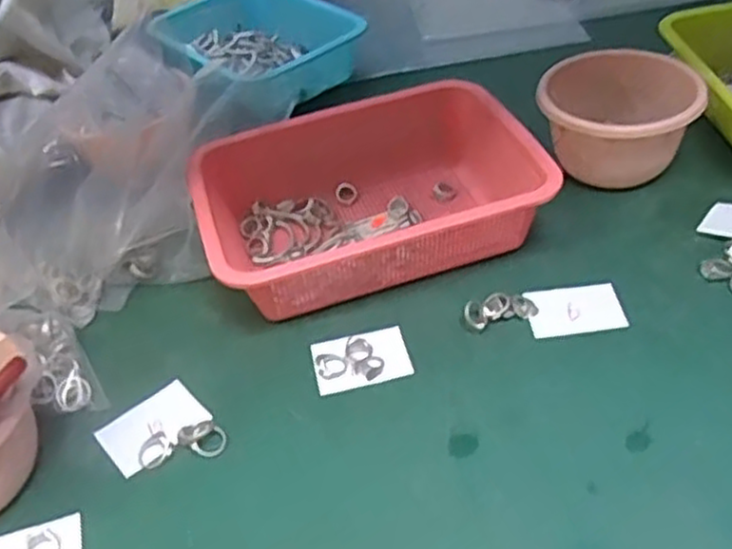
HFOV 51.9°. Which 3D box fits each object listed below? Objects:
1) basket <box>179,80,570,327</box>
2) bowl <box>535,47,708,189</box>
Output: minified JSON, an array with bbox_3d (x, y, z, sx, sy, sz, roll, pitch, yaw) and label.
[{"bbox_3d":[-0.002,-0.078,0.713,0.298,0.079,0.238,-14,42,-7],"label":"basket"},{"bbox_3d":[0.245,-0.150,0.736,0.146,0.087,0.135,7,43,16],"label":"bowl"}]

